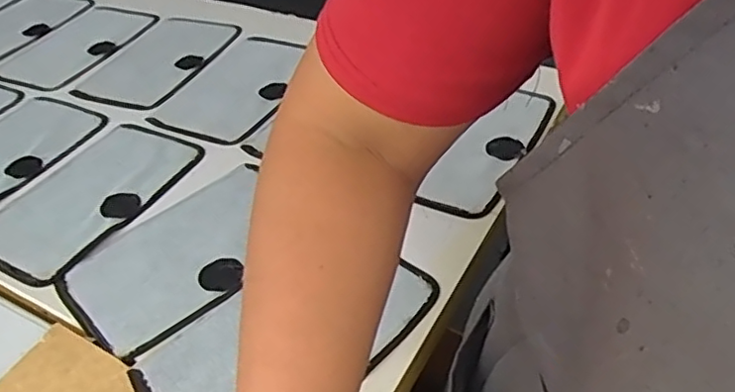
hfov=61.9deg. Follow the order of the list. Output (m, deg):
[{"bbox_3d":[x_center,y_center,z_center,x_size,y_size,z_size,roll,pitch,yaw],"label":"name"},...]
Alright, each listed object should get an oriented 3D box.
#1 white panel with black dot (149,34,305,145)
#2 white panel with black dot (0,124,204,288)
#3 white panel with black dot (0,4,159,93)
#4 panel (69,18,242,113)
[{"bbox_3d":[-0.161,-0.137,0.767,0.133,0.015,0.212,13,46,20],"label":"white panel with black dot"},{"bbox_3d":[-0.289,-0.003,0.632,0.139,0.009,0.215,20,48,26],"label":"white panel with black dot"},{"bbox_3d":[-0.424,-0.223,0.894,0.150,0.011,0.223,16,47,23],"label":"white panel with black dot"},{"bbox_3d":[-0.284,-0.186,0.840,0.142,0.009,0.225,14,46,21],"label":"panel"}]

